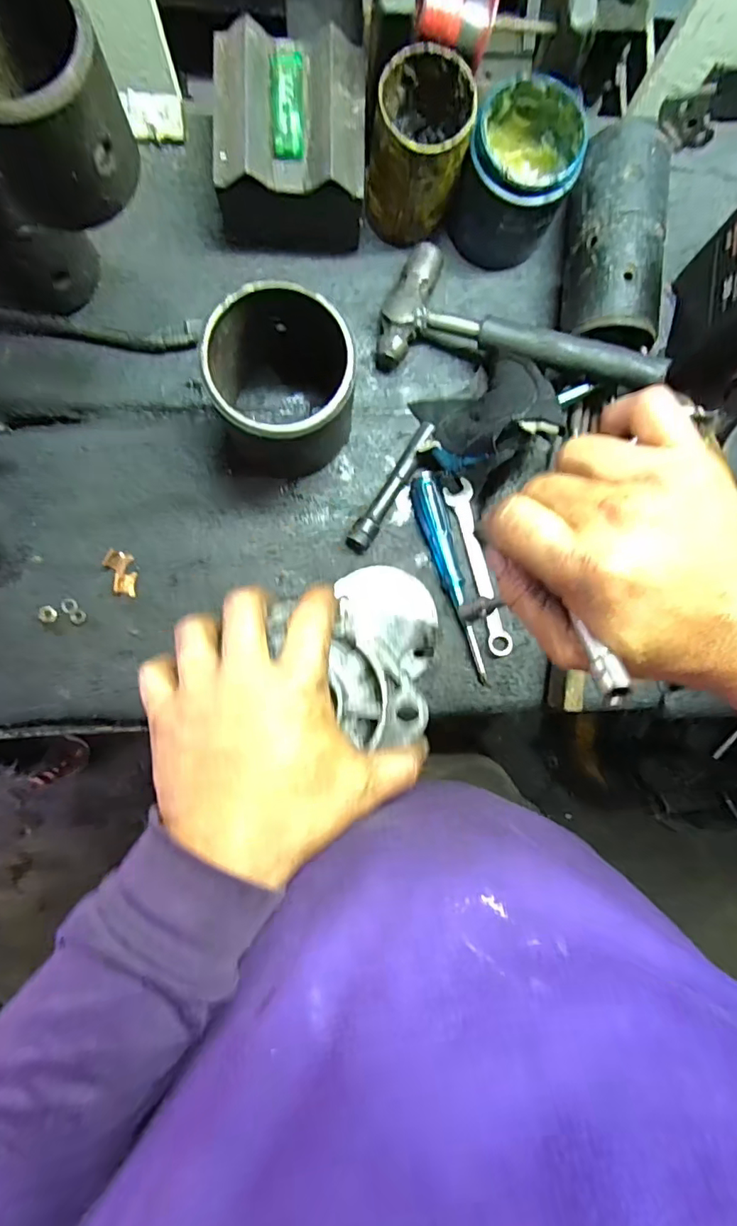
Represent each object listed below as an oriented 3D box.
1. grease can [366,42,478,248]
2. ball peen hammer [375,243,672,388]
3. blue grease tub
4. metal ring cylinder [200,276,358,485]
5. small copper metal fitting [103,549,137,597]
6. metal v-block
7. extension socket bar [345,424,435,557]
[{"bbox_3d":[0.041,-0.385,0.458,0.072,0.119,0.086,8,87,-3],"label":"grease can"},{"bbox_3d":[0.132,-0.241,0.477,0.240,0.034,0.103,21,86,11],"label":"ball peen hammer"},{"bbox_3d":[0.123,-0.369,0.467,0.081,0.098,0.089,0,88,-4],"label":"blue grease tub"},{"bbox_3d":[-0.068,-0.174,0.442,0.106,0.129,0.106,0,88,-4],"label":"metal ring cylinder"},{"bbox_3d":[-0.223,-0.035,0.492,0.023,0.011,0.043,-13,88,-4],"label":"small copper metal fitting"},{"bbox_3d":[-0.065,-0.385,0.460,0.120,0.097,0.119,1,87,-4],"label":"metal v-block"},{"bbox_3d":[0.022,-0.115,0.499,0.020,0.026,0.133,33,86,-2],"label":"extension socket bar"}]

